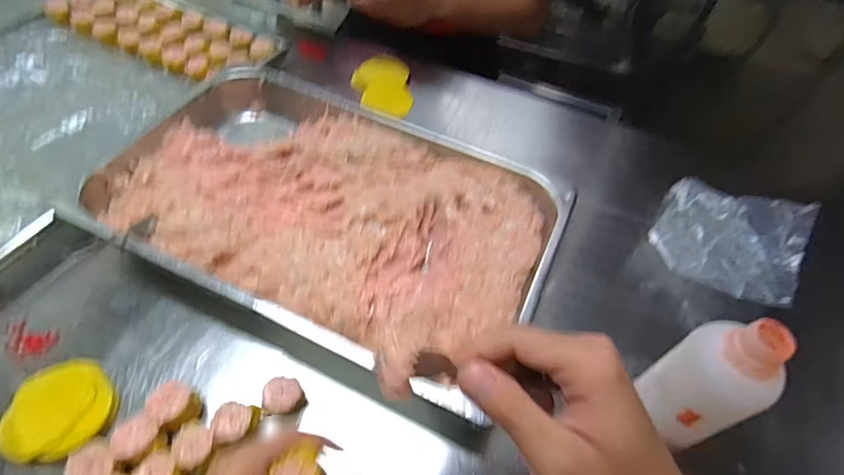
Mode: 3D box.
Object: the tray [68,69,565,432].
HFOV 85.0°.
[{"bbox_3d":[-0.109,-0.037,0.561,0.516,0.054,0.334,26,55,13],"label":"tray"}]

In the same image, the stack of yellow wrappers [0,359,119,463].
[{"bbox_3d":[-0.336,0.162,0.425,0.090,0.025,0.085,-30,61,-25],"label":"stack of yellow wrappers"}]

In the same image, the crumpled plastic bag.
[{"bbox_3d":[0.392,-0.002,0.582,0.170,0.067,0.142,32,57,18],"label":"crumpled plastic bag"}]

